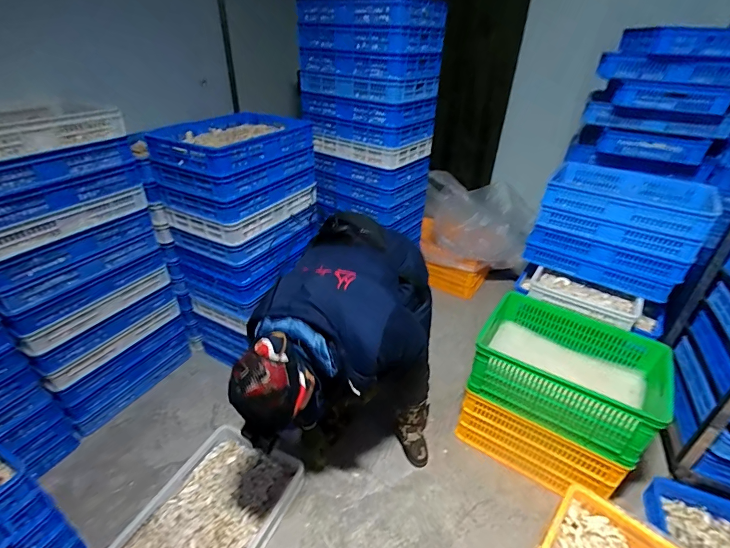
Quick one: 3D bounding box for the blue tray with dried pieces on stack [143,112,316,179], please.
[{"bbox_3d":[-0.536,-0.553,1.572,0.488,0.126,0.597,14,33,17],"label":"blue tray with dried pieces on stack"}]

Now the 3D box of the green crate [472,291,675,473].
[{"bbox_3d":[0.780,0.366,1.475,0.601,0.257,0.448,21,36,27],"label":"green crate"}]

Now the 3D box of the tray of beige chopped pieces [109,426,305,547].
[{"bbox_3d":[-0.540,0.836,1.312,0.438,0.073,0.597,17,34,21],"label":"tray of beige chopped pieces"}]

